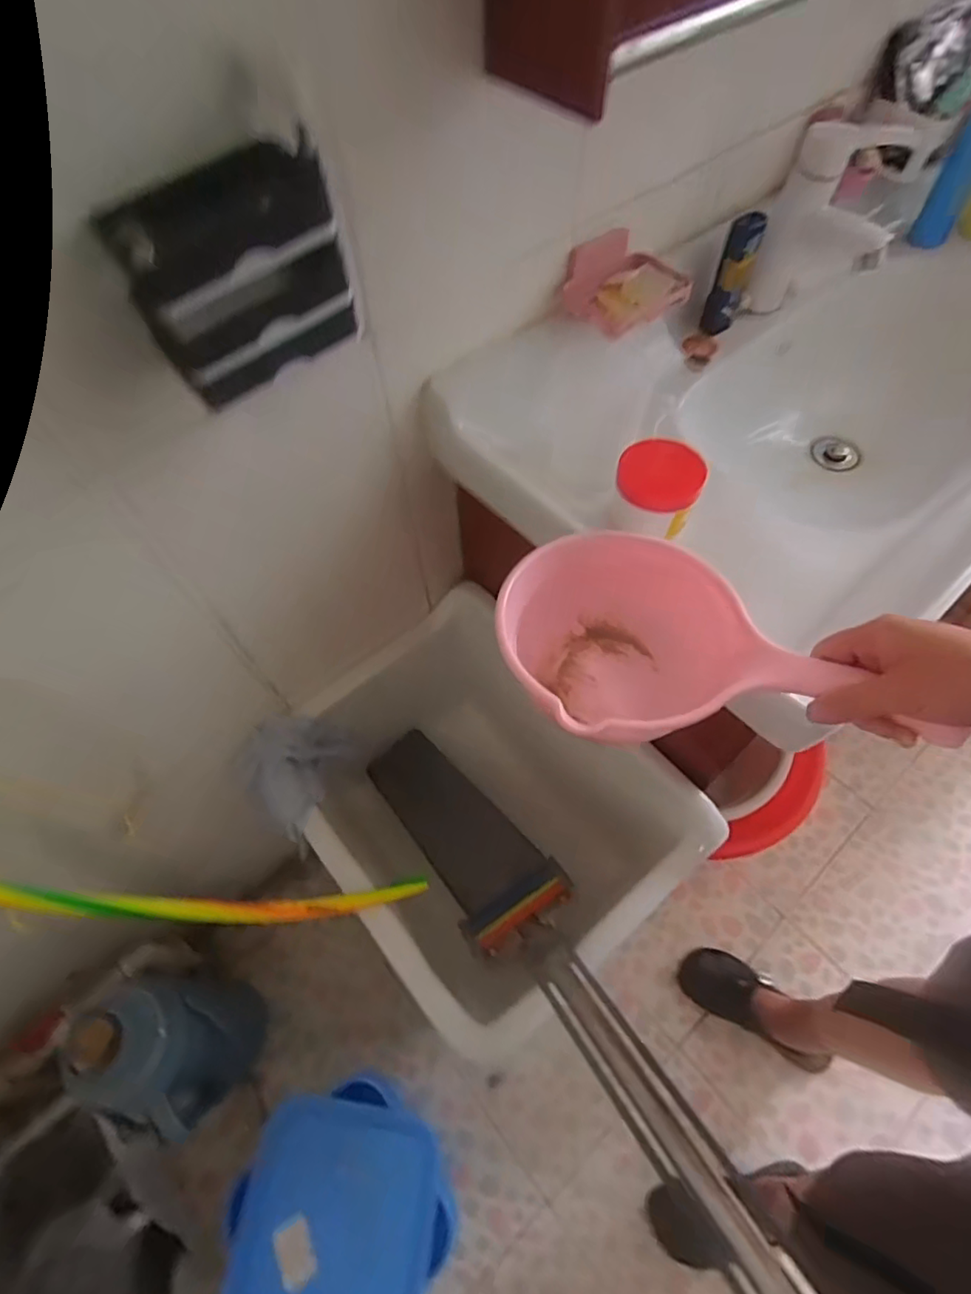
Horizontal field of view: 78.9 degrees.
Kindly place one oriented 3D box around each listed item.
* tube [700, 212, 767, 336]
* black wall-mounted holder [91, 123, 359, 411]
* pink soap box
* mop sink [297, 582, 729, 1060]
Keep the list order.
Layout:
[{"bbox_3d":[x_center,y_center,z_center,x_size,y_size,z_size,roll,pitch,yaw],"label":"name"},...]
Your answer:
[{"bbox_3d":[0.286,-0.431,0.681,0.034,0.117,0.032,25,63,16],"label":"tube"},{"bbox_3d":[-0.153,-0.235,0.377,0.134,0.100,0.069,-32,63,-15],"label":"black wall-mounted holder"},{"bbox_3d":[0.146,-0.376,0.611,0.128,0.051,0.082,-21,60,-9],"label":"pink soap box"},{"bbox_3d":[-0.019,0.222,0.834,0.384,0.297,0.487,-37,64,-18],"label":"mop sink"}]

